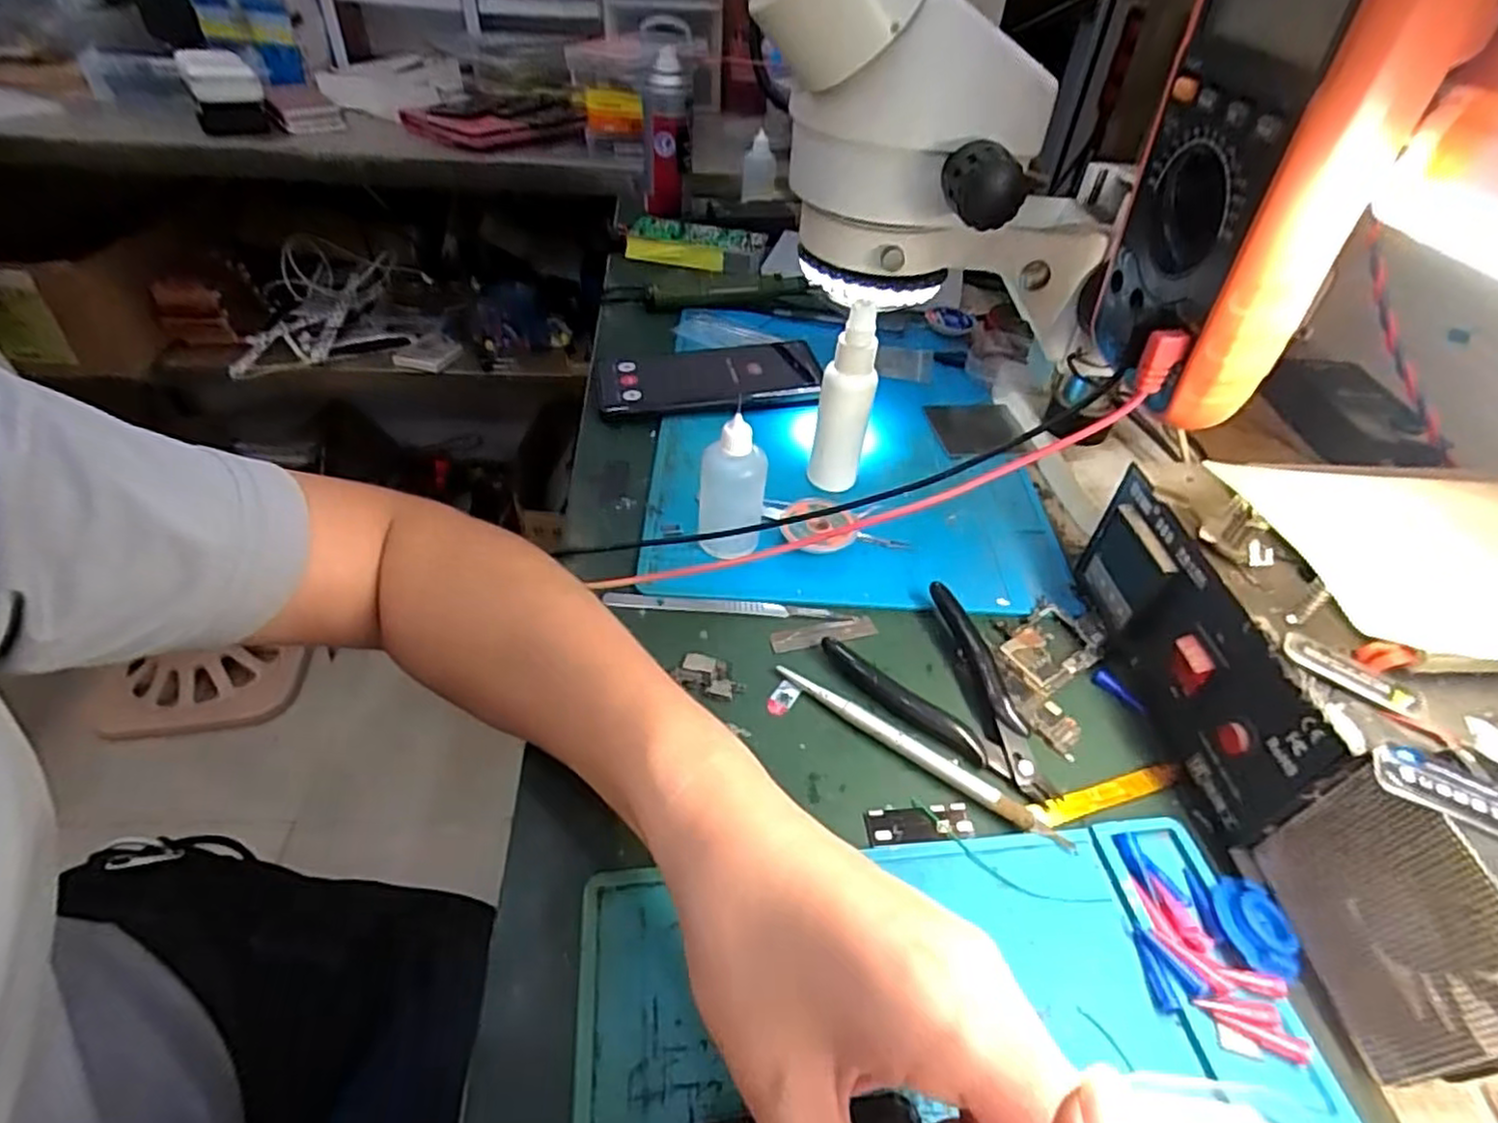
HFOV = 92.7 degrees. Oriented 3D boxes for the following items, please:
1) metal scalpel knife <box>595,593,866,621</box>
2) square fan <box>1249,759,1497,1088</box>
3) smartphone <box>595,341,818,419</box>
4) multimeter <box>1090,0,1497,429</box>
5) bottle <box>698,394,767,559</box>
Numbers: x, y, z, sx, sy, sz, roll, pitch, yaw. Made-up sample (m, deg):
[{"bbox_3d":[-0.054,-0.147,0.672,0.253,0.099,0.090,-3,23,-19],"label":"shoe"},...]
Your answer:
[{"bbox_3d":[-0.010,0.024,0.385,0.133,0.006,0.008,3,43,-2],"label":"metal scalpel knife"},{"bbox_3d":[0.224,0.120,0.238,0.030,0.084,0.081,0,43,-5],"label":"square fan"},{"bbox_3d":[-0.028,-0.139,0.538,0.164,0.014,0.086,-8,47,-5],"label":"smartphone"},{"bbox_3d":[0.177,-0.143,0.248,0.051,0.171,0.091,4,43,-1],"label":"multimeter"},{"bbox_3d":[-0.009,-0.037,0.386,0.034,0.081,0.029,5,43,0],"label":"bottle"}]

